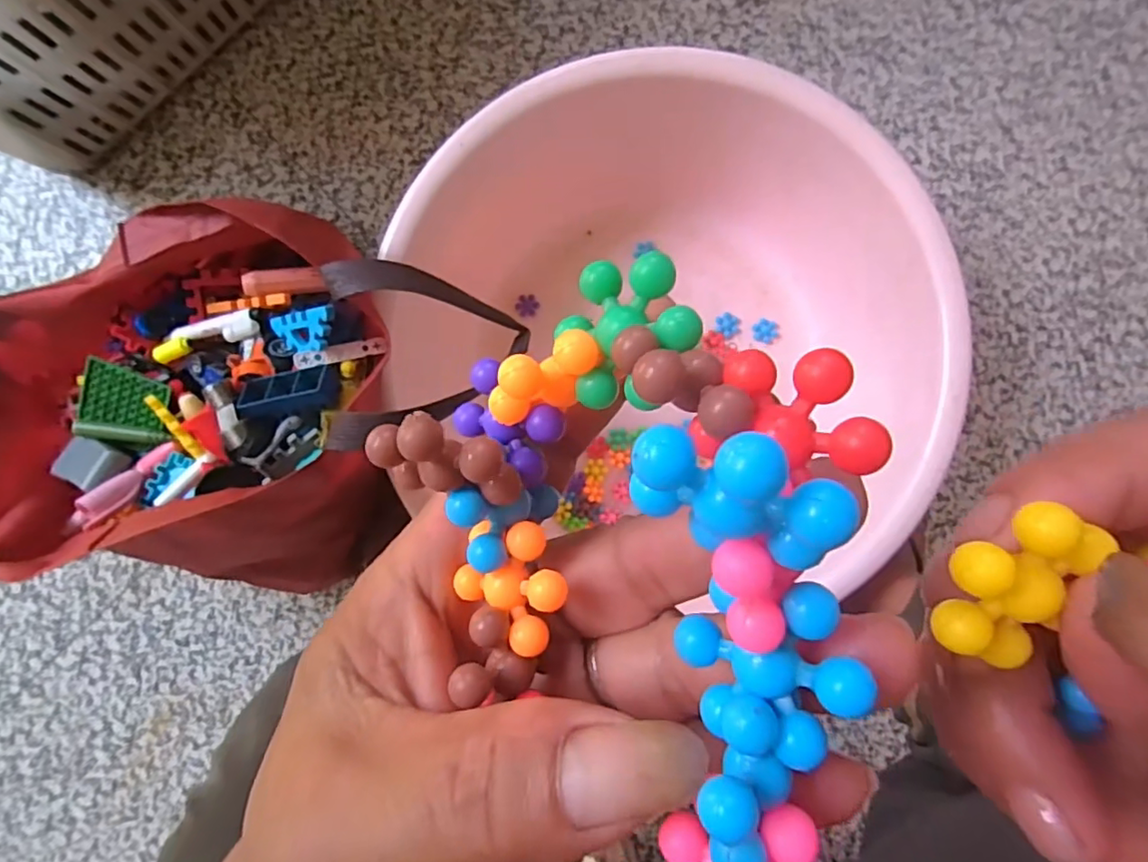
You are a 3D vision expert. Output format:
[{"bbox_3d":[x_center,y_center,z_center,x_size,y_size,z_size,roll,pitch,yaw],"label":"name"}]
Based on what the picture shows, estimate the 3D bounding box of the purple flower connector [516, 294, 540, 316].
[{"bbox_3d":[-0.051,-0.139,0.653,0.025,0.004,0.025,-3,105,-11],"label":"purple flower connector"}]

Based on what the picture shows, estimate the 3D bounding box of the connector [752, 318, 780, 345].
[{"bbox_3d":[0.211,-0.109,0.648,0.028,0.008,0.025,19,102,8],"label":"connector"}]

